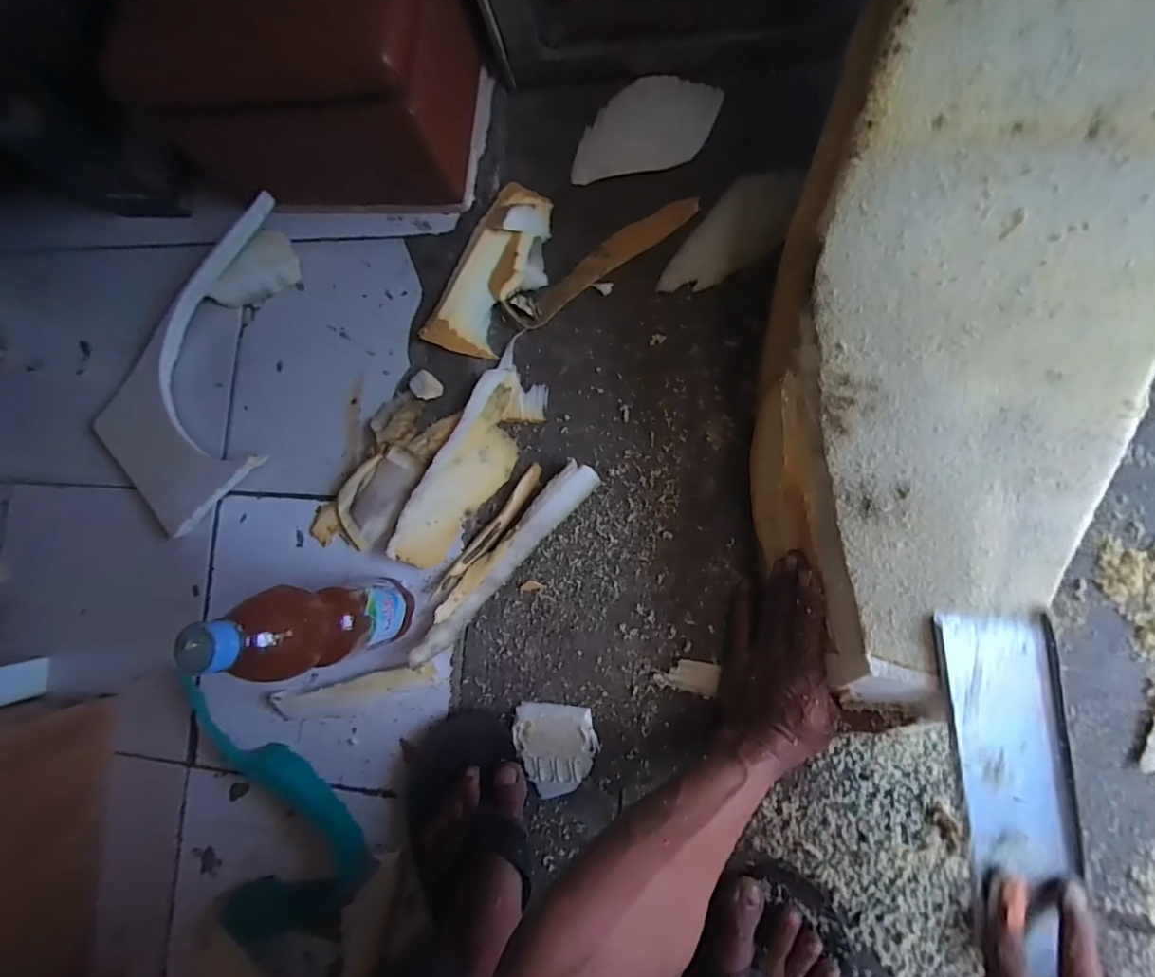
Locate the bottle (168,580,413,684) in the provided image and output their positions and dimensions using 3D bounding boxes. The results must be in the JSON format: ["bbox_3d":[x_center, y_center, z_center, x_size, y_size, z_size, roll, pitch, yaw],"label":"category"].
[{"bbox_3d":[-0.203,0.110,0.432,0.054,0.233,0.063,-12,83,9],"label":"bottle"}]

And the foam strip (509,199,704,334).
[{"bbox_3d":[0.026,-0.248,0.575,0.225,0.020,0.042,-33,82,2],"label":"foam strip"}]

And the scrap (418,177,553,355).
[{"bbox_3d":[-0.087,-0.238,0.579,0.085,0.023,0.198,27,90,12],"label":"scrap"}]

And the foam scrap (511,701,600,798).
[{"bbox_3d":[-0.022,0.258,0.515,0.080,0.013,0.086,1,84,6],"label":"foam scrap"}]

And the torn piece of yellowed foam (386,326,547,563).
[{"bbox_3d":[-0.114,-0.032,0.554,0.076,0.026,0.243,32,88,8],"label":"torn piece of yellowed foam"}]

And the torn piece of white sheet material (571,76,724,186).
[{"bbox_3d":[0.074,-0.405,0.588,0.158,0.023,0.104,-4,84,5],"label":"torn piece of white sheet material"}]

